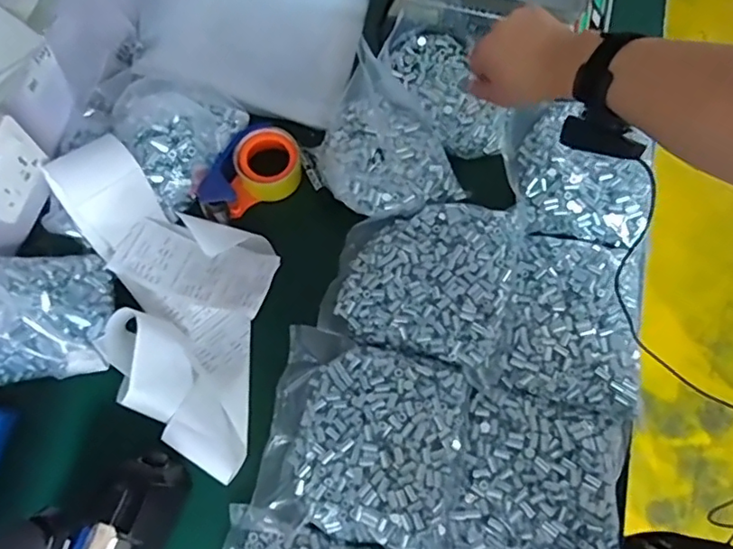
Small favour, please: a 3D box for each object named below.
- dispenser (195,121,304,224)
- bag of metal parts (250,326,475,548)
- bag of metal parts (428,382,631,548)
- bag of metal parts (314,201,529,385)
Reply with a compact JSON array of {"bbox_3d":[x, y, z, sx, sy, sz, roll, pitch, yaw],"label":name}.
[{"bbox_3d":[-0.148,-0.125,0.721,0.084,0.074,0.144,33,73,11],"label":"dispenser"},{"bbox_3d":[-0.002,0.172,0.614,0.206,0.043,0.204,11,70,4],"label":"bag of metal parts"},{"bbox_3d":[0.173,0.228,0.588,0.176,0.033,0.203,15,70,6],"label":"bag of metal parts"},{"bbox_3d":[0.070,0.000,0.684,0.212,0.043,0.202,18,70,6],"label":"bag of metal parts"}]

